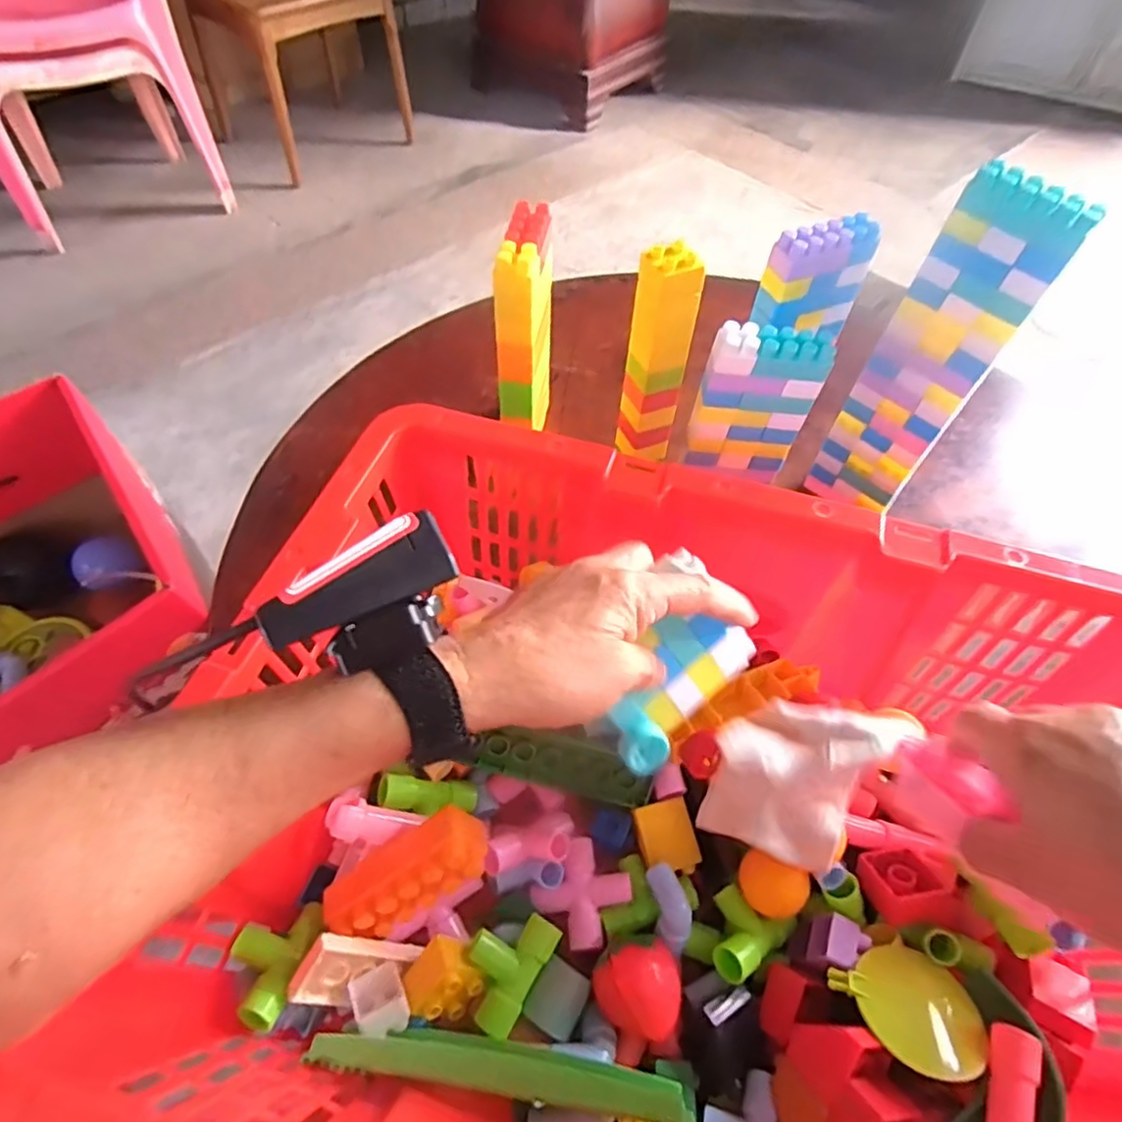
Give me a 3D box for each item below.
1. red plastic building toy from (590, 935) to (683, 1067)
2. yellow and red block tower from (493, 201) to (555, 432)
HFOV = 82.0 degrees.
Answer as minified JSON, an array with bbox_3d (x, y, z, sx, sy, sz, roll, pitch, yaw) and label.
[{"bbox_3d":[0.042,0.225,0.333,0.042,0.032,0.044,-20,59,-16],"label":"red plastic building toy"},{"bbox_3d":[-0.029,-0.179,0.543,0.029,0.195,0.088,11,55,5],"label":"yellow and red block tower"}]

